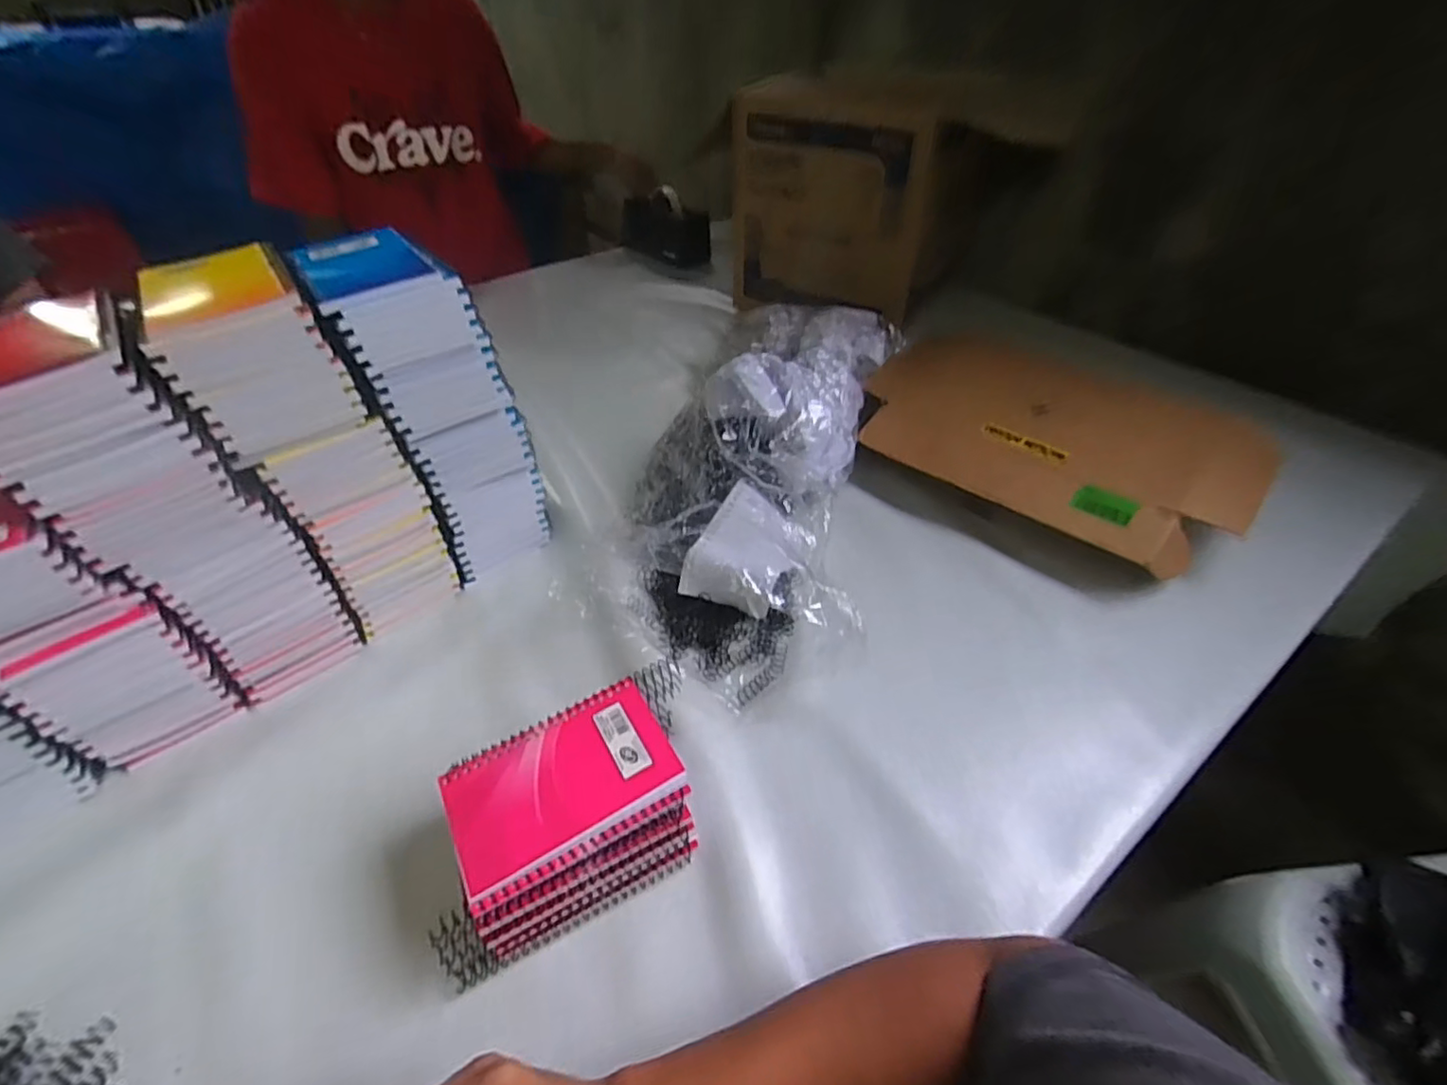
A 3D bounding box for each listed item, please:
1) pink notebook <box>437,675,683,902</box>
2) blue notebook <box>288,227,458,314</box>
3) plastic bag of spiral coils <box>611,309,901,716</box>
[{"bbox_3d":[-0.098,0.140,0.369,0.128,0.006,0.083,-23,47,-21],"label":"pink notebook"},{"bbox_3d":[-0.261,-0.202,0.449,0.084,0.010,0.119,-30,50,-26],"label":"blue notebook"},{"bbox_3d":[0.037,-0.100,0.611,0.236,0.128,0.508,7,46,9],"label":"plastic bag of spiral coils"}]

